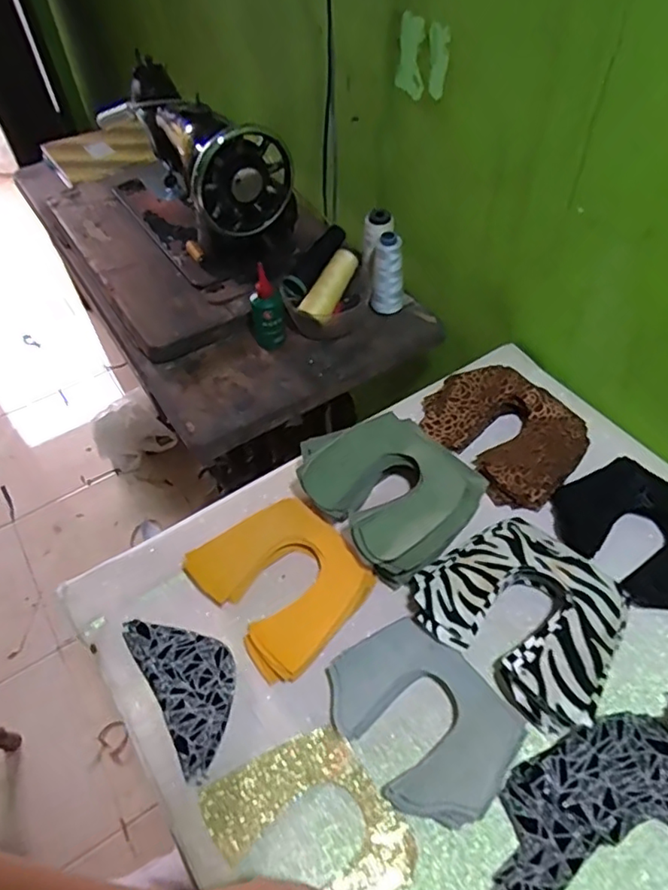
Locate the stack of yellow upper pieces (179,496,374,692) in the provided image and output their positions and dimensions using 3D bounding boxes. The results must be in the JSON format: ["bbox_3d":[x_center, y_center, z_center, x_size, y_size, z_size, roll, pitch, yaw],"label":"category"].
[{"bbox_3d":[-0.049,0.132,0.587,0.137,0.031,0.159,-34,56,-22],"label":"stack of yellow upper pieces"}]

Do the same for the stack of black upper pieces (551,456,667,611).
[{"bbox_3d":[0.305,0.087,0.594,0.122,0.046,0.165,-31,55,-19],"label":"stack of black upper pieces"}]

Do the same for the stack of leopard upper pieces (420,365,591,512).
[{"bbox_3d":[0.194,-0.018,0.686,0.141,0.047,0.175,-36,57,-23],"label":"stack of leopard upper pieces"}]

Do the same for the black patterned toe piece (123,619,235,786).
[{"bbox_3d":[-0.126,0.211,0.536,0.072,0.022,0.147,-28,54,-18],"label":"black patterned toe piece"}]

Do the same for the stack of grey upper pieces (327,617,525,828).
[{"bbox_3d":[0.072,0.228,0.502,0.114,0.031,0.156,-34,57,-22],"label":"stack of grey upper pieces"}]

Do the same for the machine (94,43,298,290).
[{"bbox_3d":[-0.188,-0.396,0.875,0.137,0.209,0.352,-31,55,-20],"label":"machine"}]

